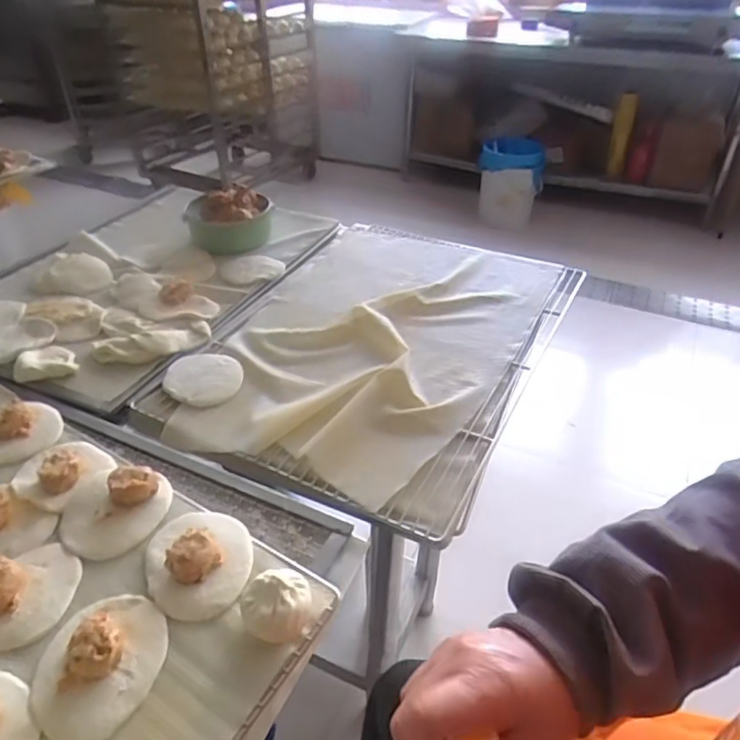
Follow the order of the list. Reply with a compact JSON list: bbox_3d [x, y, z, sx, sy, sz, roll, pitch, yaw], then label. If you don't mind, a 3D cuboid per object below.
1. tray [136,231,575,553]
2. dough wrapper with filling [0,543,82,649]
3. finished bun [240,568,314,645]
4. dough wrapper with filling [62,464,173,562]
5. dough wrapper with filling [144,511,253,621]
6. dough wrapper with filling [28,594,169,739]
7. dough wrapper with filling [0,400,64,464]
[{"bbox_3d":[0.020,-0.057,0.799,0.410,0.034,0.588,17,41,20],"label":"tray"},{"bbox_3d":[-0.285,0.177,0.458,0.077,0.032,0.096,18,41,22],"label":"dough wrapper with filling"},{"bbox_3d":[-0.072,0.177,0.440,0.052,0.044,0.054,0,38,0],"label":"finished bun"},{"bbox_3d":[-0.239,0.126,0.527,0.092,0.031,0.086,5,38,6],"label":"dough wrapper with filling"},{"bbox_3d":[-0.148,0.153,0.489,0.086,0.034,0.104,-16,41,-20],"label":"dough wrapper with filling"},{"bbox_3d":[-0.198,0.207,0.417,0.083,0.033,0.103,2,38,2],"label":"dough wrapper with filling"},{"bbox_3d":[-0.383,0.062,0.616,0.090,0.031,0.072,-26,44,-29],"label":"dough wrapper with filling"}]

